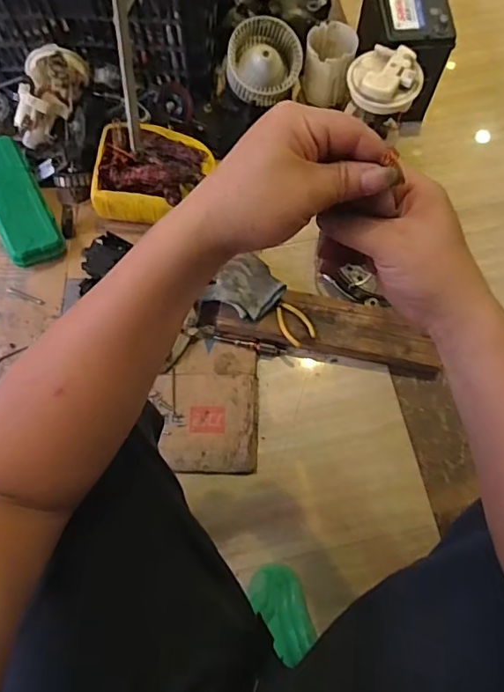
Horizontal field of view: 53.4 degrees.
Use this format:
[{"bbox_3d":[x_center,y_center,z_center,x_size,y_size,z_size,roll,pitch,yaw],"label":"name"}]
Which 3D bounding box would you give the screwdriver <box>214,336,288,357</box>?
[{"bbox_3d":[-0.004,-0.002,0.919,0.131,0.016,0.018,16,72,6],"label":"screwdriver"}]

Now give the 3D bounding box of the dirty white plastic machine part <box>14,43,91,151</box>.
[{"bbox_3d":[-0.402,-0.500,1.001,0.108,0.109,0.167,11,72,5],"label":"dirty white plastic machine part"}]

